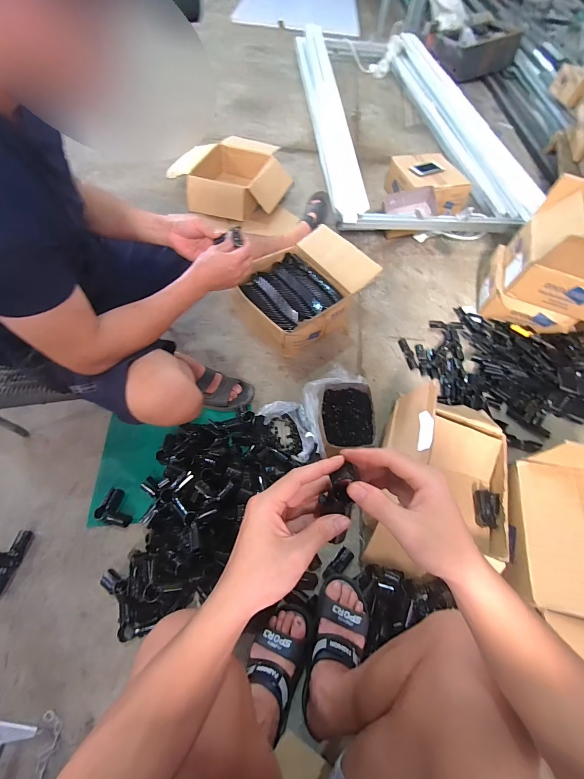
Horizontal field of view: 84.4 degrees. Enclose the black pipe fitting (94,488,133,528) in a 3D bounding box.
[{"bbox_3d":[-0.426,0.294,0.792,0.082,0.031,0.076,2,58,-3],"label":"black pipe fitting"}]

